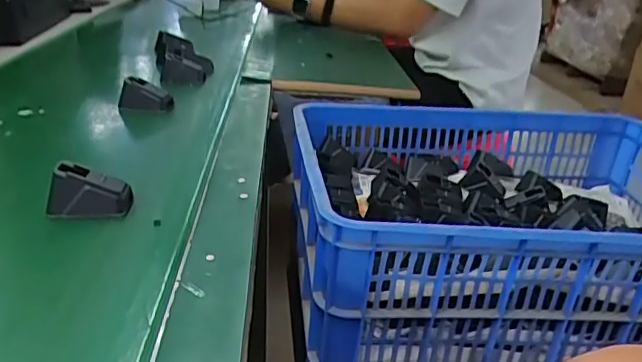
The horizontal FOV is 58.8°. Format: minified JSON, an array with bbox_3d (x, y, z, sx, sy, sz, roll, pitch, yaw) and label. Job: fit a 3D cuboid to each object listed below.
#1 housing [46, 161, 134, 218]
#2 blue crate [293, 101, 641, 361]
[{"bbox_3d":[-0.207,0.009,0.511,0.069,0.039,0.031,-3,25,-13],"label":"housing"},{"bbox_3d":[0.258,0.091,0.841,0.570,0.290,0.425,1,25,-4],"label":"blue crate"}]

